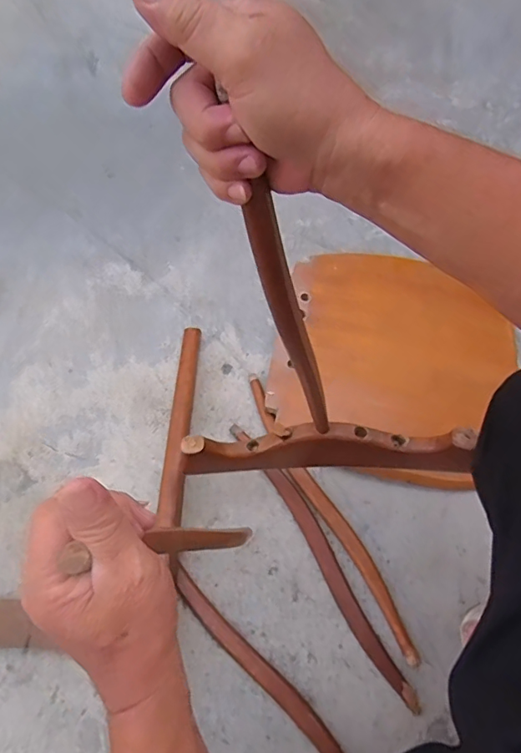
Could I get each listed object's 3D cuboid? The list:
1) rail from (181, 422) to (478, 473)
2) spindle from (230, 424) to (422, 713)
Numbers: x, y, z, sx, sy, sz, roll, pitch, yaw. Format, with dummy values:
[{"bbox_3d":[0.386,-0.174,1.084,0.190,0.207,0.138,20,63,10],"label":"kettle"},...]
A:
[{"bbox_3d":[0.075,0.090,0.633,0.349,0.119,0.048,3,64,3],"label":"rail"},{"bbox_3d":[0.089,0.258,0.742,0.043,0.014,0.457,-28,67,-14],"label":"spindle"}]

